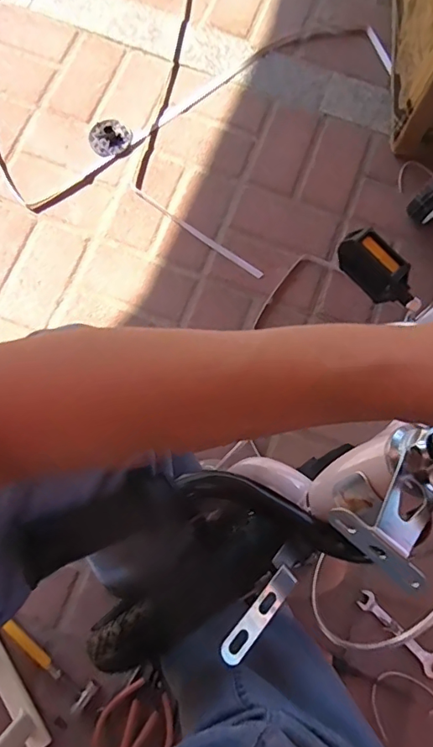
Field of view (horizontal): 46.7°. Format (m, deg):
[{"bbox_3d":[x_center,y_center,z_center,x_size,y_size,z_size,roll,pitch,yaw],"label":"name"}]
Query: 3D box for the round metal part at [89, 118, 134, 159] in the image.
[{"bbox_3d":[-0.195,-0.433,0.918,0.076,0.025,0.067,-37,81,-10],"label":"round metal part"}]

